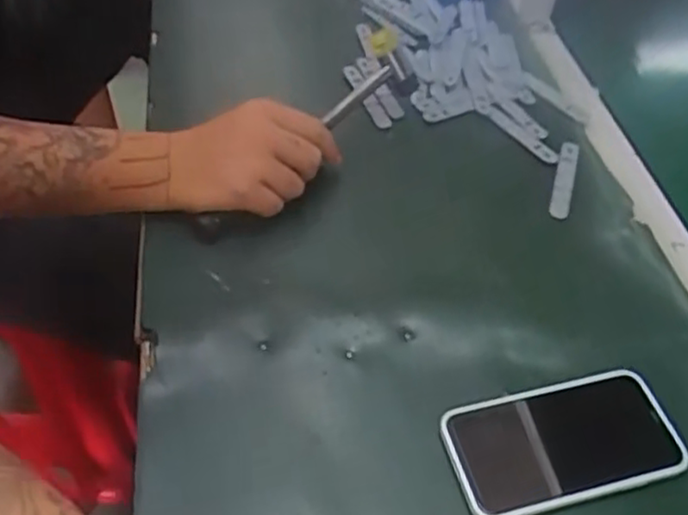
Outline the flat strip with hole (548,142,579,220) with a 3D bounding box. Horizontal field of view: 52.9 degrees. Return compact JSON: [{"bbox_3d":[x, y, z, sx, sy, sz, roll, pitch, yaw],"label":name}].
[{"bbox_3d":[0.190,-0.067,0.597,0.017,0.004,0.089,19,55,4],"label":"flat strip with hole"}]

